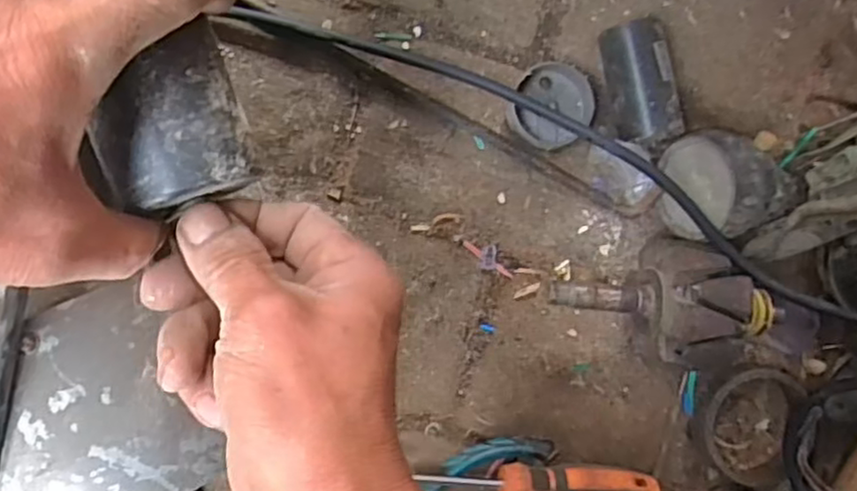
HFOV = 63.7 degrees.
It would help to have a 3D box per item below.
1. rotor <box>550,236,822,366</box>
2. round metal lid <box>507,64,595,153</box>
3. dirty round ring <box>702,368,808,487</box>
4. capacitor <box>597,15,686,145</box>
[{"bbox_3d":[0.149,0.036,0.435,0.146,0.079,0.077,-4,92,-5],"label":"rotor"},{"bbox_3d":[0.080,-0.091,0.453,0.054,0.017,0.050,0,92,-5],"label":"round metal lid"},{"bbox_3d":[0.220,0.123,0.465,0.078,0.023,0.080,0,92,-5],"label":"dirty round ring"},{"bbox_3d":[0.137,-0.104,0.453,0.042,0.044,0.077,-12,93,-5],"label":"capacitor"}]

